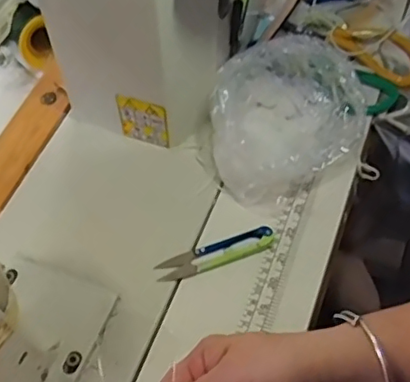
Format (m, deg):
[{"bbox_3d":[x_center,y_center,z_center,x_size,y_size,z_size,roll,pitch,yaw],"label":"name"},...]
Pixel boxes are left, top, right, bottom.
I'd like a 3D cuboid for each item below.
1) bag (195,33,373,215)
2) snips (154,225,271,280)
[{"bbox_3d":[0.070,-0.069,0.541,0.146,0.100,0.112,-31,55,-13],"label":"bag"},{"bbox_3d":[0.010,0.052,0.514,0.101,0.011,0.024,-18,53,-4],"label":"snips"}]

